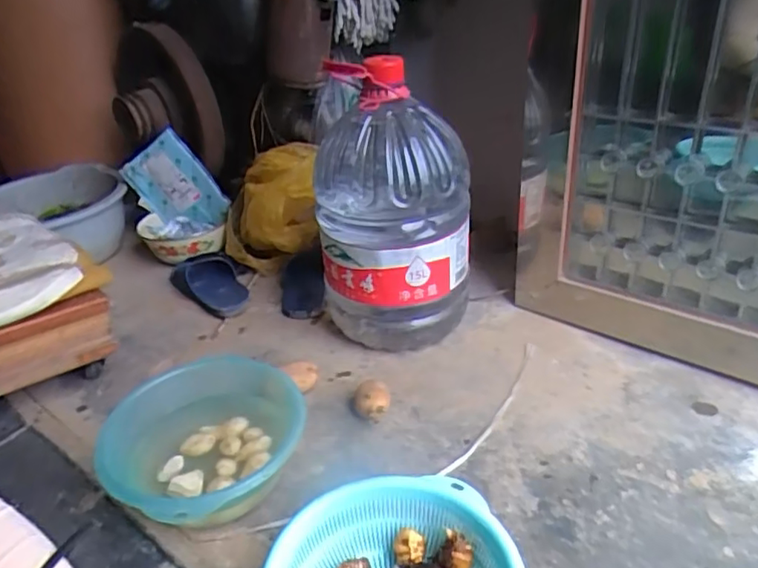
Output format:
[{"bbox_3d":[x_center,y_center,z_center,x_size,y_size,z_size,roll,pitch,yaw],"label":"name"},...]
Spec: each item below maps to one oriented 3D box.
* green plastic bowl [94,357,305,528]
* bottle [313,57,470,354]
[{"bbox_3d":[-0.206,0.202,0.733,0.231,0.104,0.238,-4,31,3],"label":"green plastic bowl"},{"bbox_3d":[0.017,-0.116,0.928,0.229,0.412,0.223,-6,32,-3],"label":"bottle"}]

